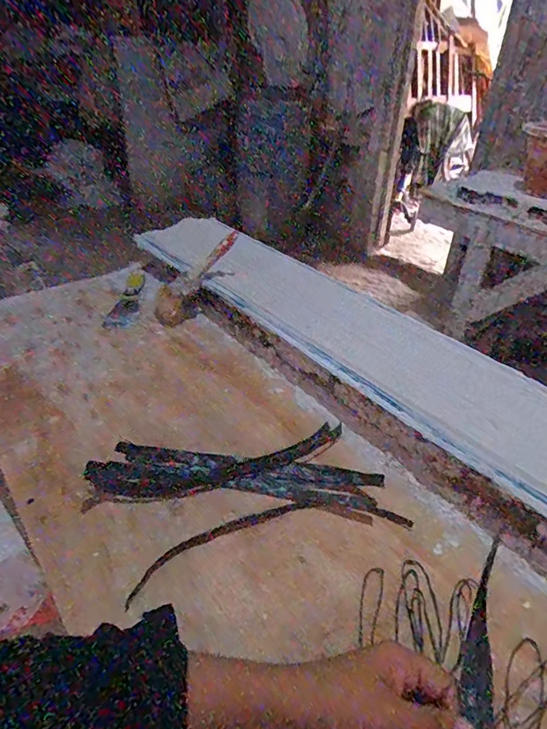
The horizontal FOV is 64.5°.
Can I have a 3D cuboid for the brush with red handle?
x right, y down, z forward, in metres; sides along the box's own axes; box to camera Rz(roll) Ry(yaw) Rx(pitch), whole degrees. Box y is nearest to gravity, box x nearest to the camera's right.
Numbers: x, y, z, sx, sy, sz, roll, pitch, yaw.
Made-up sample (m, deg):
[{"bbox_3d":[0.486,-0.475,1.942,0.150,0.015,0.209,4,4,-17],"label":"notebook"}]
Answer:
[{"bbox_3d":[-0.131,-0.149,0.736,0.061,0.035,0.193,35,83,32],"label":"brush with red handle"}]

